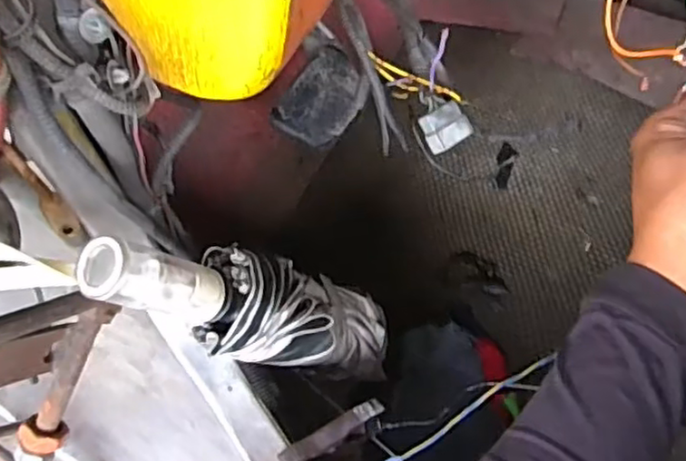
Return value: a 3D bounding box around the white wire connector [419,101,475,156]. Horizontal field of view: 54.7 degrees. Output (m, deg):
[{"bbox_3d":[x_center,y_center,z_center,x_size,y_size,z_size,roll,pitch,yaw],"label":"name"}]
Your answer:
[{"bbox_3d":[0.073,-0.074,0.478,0.034,0.015,0.029,-28,92,-15],"label":"white wire connector"}]

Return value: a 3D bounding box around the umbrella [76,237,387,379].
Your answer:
[{"bbox_3d":[-0.043,0.050,0.426,0.054,0.282,0.063,-32,59,21],"label":"umbrella"}]

